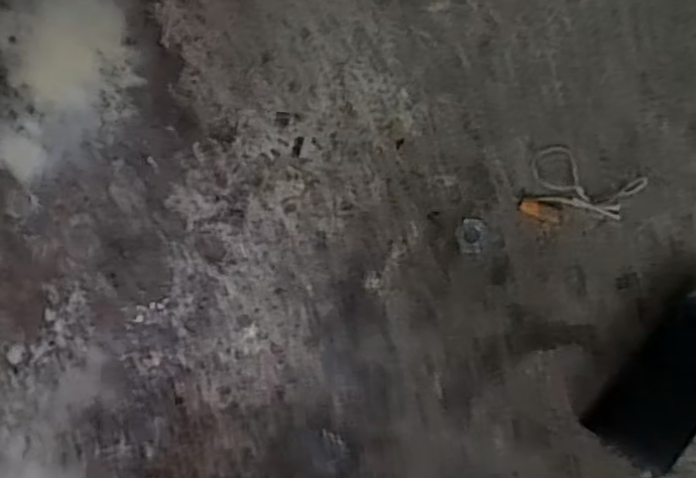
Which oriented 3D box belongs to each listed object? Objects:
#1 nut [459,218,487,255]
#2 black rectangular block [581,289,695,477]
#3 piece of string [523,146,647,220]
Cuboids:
[{"bbox_3d":[0.093,-0.002,0.536,0.021,0.004,0.026,5,93,5],"label":"nut"},{"bbox_3d":[0.234,0.102,0.516,0.067,0.021,0.133,32,95,3],"label":"black rectangular block"},{"bbox_3d":[0.173,-0.041,0.519,0.079,0.008,0.043,12,94,4],"label":"piece of string"}]

